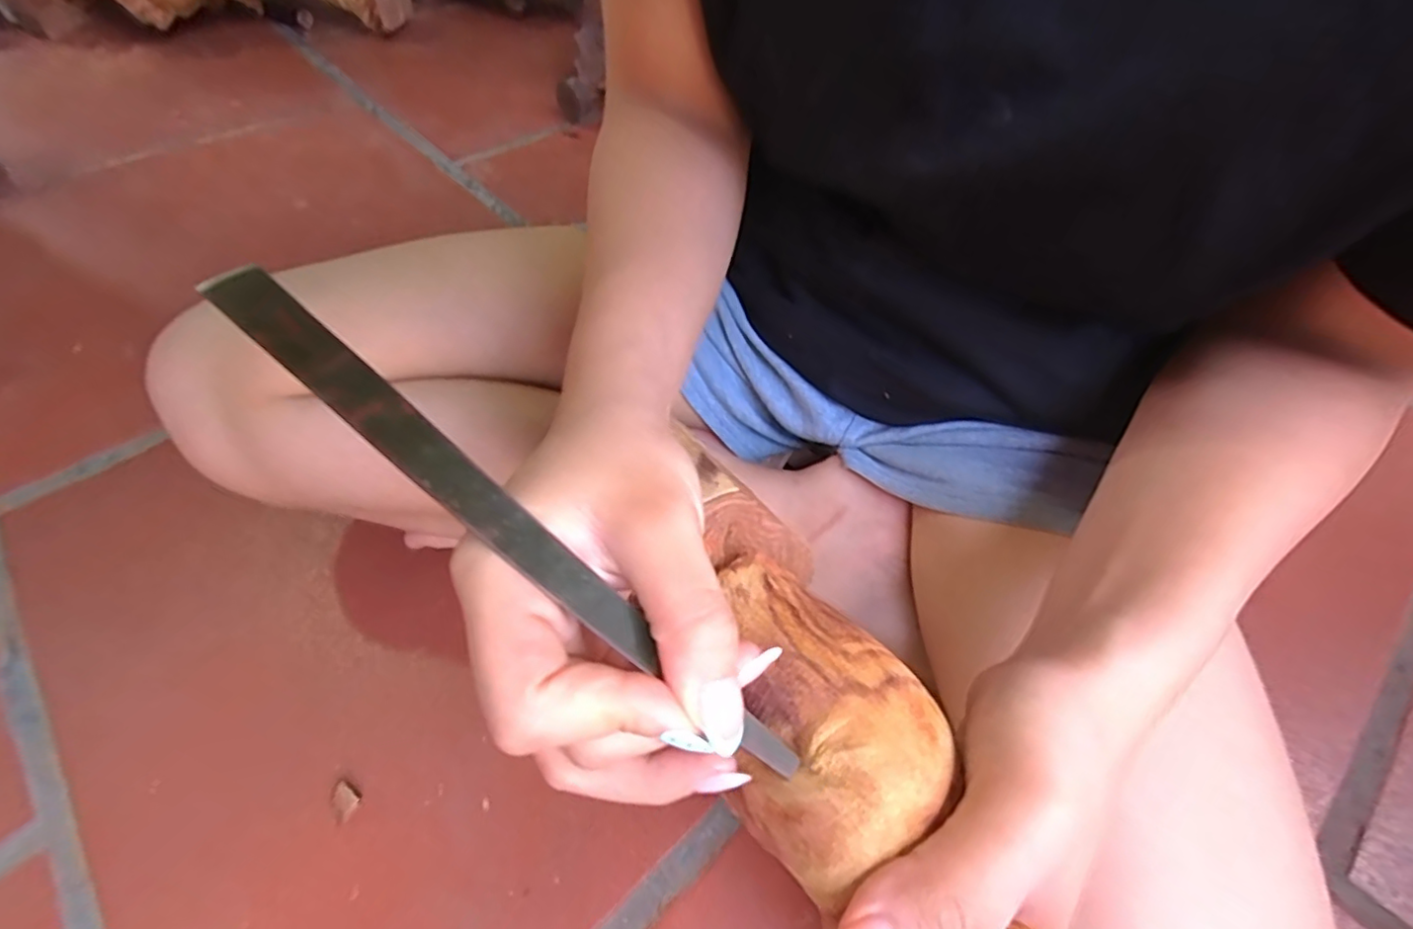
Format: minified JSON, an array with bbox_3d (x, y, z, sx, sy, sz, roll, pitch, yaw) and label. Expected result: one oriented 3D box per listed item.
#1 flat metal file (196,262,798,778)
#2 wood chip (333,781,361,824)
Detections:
[{"bbox_3d":[-0.052,0.018,0.158,0.191,0.010,0.015,41,52,-2],"label":"flat metal file"},{"bbox_3d":[-0.207,0.190,0.342,0.018,0.004,0.014,27,56,15],"label":"wood chip"}]

